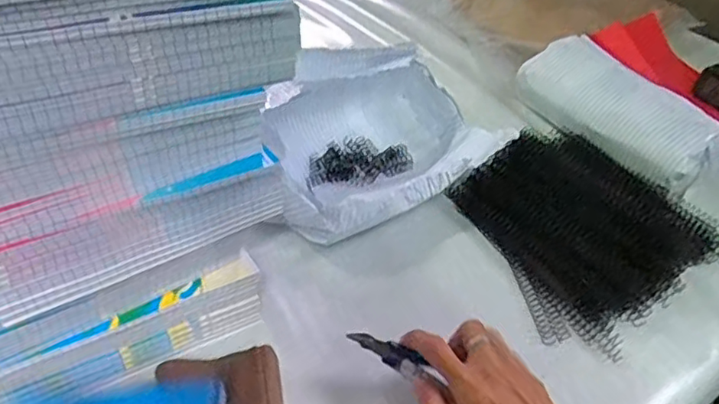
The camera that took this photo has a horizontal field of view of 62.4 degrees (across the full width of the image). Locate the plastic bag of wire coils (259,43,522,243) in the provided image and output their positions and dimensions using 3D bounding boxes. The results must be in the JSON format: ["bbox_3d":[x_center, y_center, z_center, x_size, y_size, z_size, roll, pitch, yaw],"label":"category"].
[{"bbox_3d":[0.012,-0.072,0.645,0.245,0.113,0.206,-23,48,-30],"label":"plastic bag of wire coils"}]

